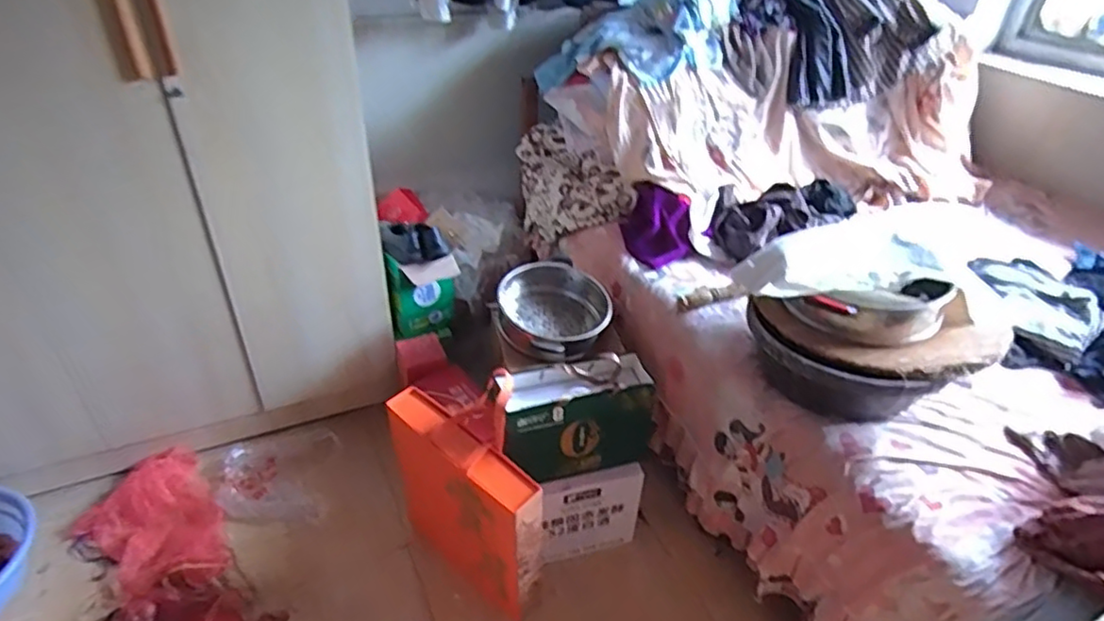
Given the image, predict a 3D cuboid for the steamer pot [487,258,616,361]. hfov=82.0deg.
[{"bbox_3d":[0.015,-0.006,1.841,0.295,0.125,0.342,-20,42,-29],"label":"steamer pot"}]

